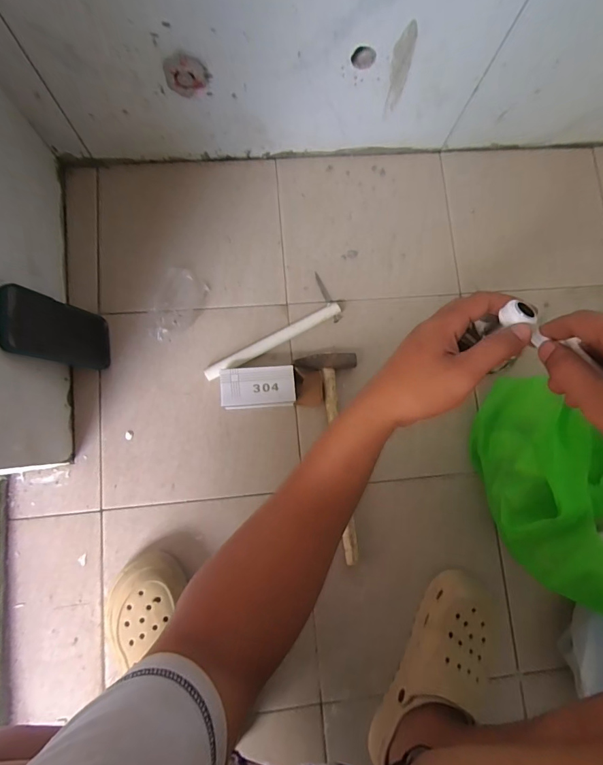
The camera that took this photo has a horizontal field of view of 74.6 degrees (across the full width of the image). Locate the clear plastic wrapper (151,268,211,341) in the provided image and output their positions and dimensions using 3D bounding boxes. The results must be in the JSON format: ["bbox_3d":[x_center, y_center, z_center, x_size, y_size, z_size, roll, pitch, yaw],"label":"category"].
[{"bbox_3d":[-0.196,-0.123,0.620,0.075,0.039,0.126,17,81,-2],"label":"clear plastic wrapper"}]

